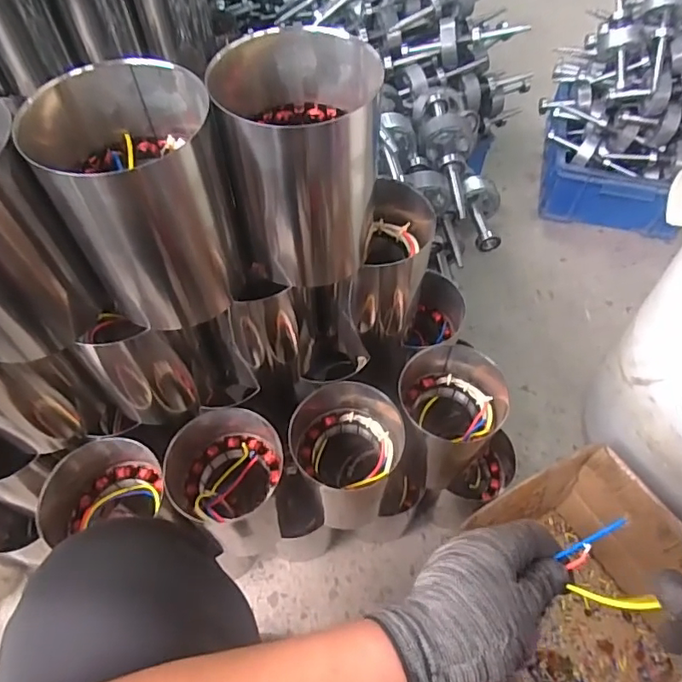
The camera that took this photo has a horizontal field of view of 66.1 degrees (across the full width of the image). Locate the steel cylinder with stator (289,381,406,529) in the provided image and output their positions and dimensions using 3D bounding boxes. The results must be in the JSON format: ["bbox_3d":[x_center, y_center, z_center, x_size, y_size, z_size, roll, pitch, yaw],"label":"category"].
[{"bbox_3d":[0.005,0.144,0.670,0.119,0.134,0.141,-17,59,-10],"label":"steel cylinder with stator"}]

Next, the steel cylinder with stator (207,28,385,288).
[{"bbox_3d":[-0.032,-0.143,0.440,0.115,0.182,0.108,-4,58,-2],"label":"steel cylinder with stator"}]

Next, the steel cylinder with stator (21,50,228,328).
[{"bbox_3d":[-0.152,-0.107,0.418,0.116,0.173,0.108,-22,60,-13],"label":"steel cylinder with stator"}]

